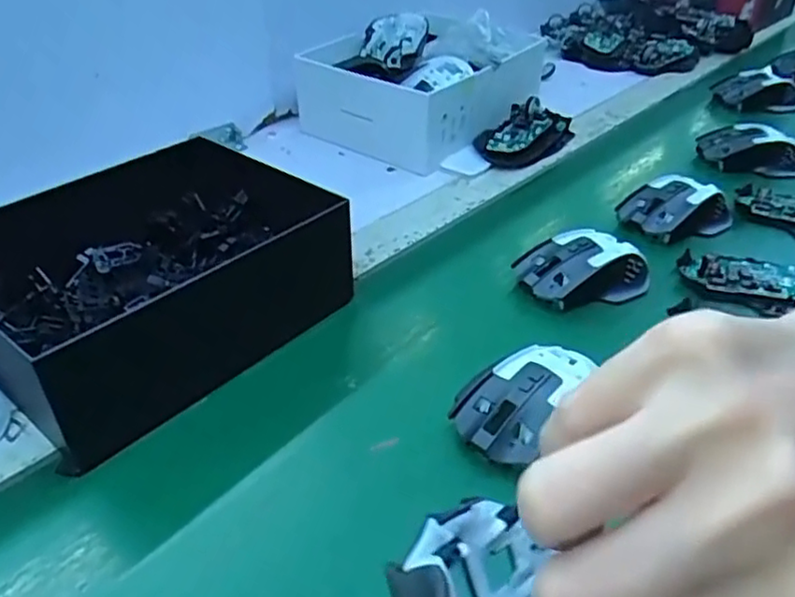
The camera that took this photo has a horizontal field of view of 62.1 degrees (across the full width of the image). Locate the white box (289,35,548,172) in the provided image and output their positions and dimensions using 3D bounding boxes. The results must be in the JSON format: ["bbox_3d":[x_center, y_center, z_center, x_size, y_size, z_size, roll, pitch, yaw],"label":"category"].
[{"bbox_3d":[0.037,-0.256,0.789,0.199,0.086,0.267,27,45,31],"label":"white box"}]

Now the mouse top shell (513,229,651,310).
[{"bbox_3d":[0.150,-0.024,0.521,0.108,0.036,0.058,-6,38,-9],"label":"mouse top shell"}]

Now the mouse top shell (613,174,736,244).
[{"bbox_3d":[0.257,-0.082,0.600,0.102,0.038,0.052,-10,39,-14],"label":"mouse top shell"}]

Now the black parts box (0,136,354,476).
[{"bbox_3d":[-0.174,-0.023,0.472,0.196,0.084,0.222,31,47,33],"label":"black parts box"}]

